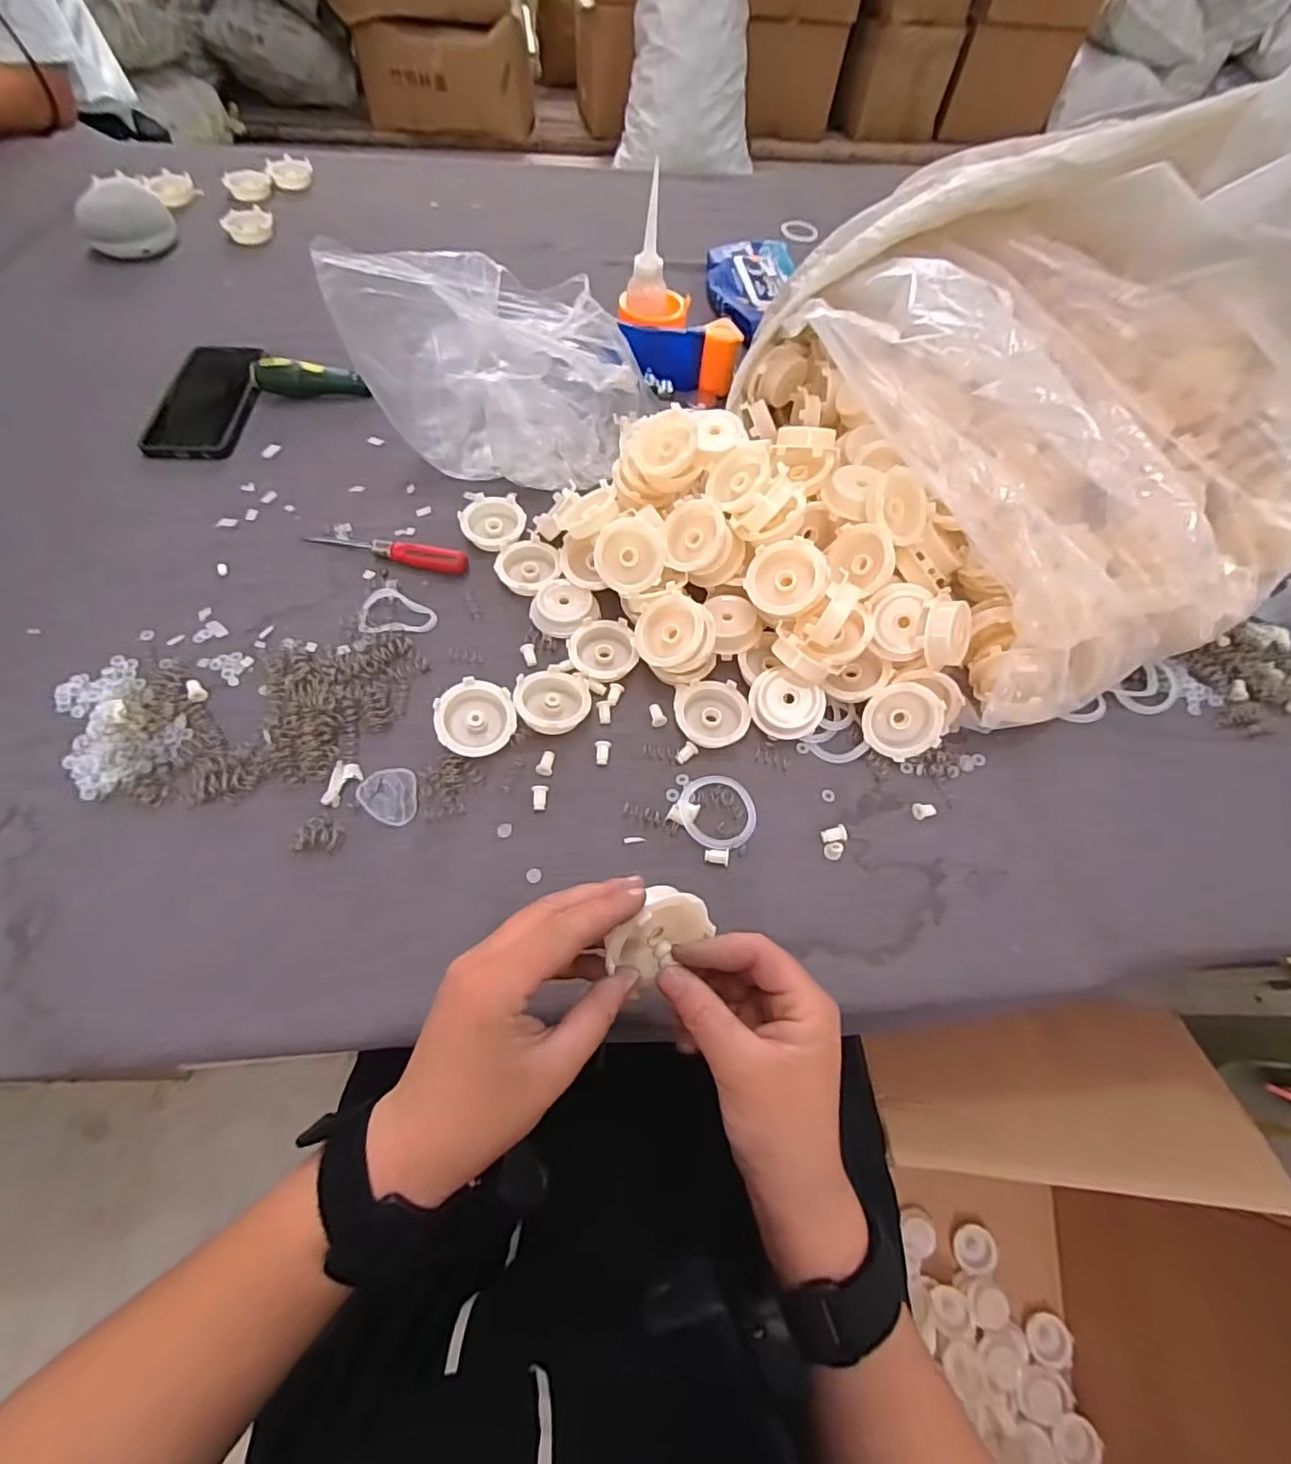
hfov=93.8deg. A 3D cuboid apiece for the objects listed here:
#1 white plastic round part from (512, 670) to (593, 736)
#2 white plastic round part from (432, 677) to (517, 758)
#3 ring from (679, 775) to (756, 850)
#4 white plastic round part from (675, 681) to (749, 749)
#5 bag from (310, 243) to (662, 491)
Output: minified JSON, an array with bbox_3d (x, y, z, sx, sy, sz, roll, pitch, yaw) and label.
[{"bbox_3d":[-0.066,-0.020,0.433,0.052,0.020,0.055,2,60,-3],"label":"white plastic round part"},{"bbox_3d":[-0.117,-0.008,0.421,0.053,0.023,0.052,2,60,-3],"label":"white plastic round part"},{"bbox_3d":[0.049,0.053,0.410,0.052,0.006,0.054,2,60,-3],"label":"ring"},{"bbox_3d":[0.048,-0.013,0.444,0.053,0.013,0.053,2,60,-3],"label":"white plastic round part"},{"bbox_3d":[-0.119,-0.314,0.516,0.223,0.153,0.145,8,60,1],"label":"bag"}]

